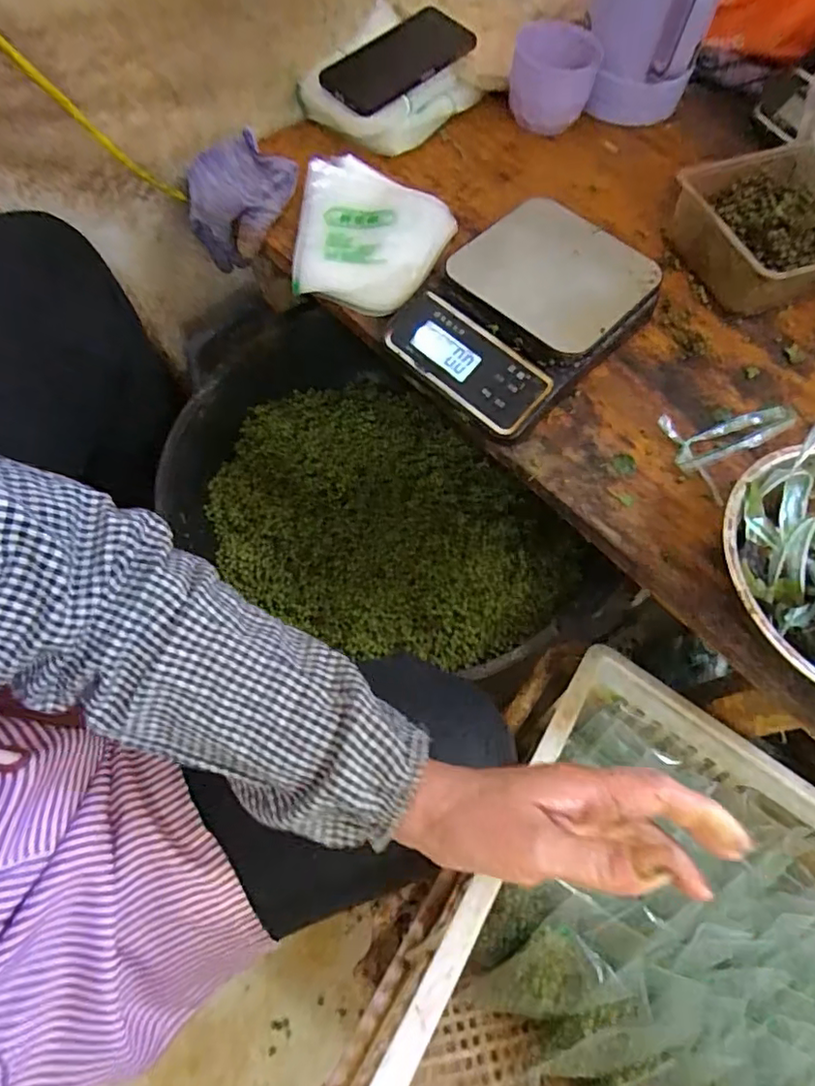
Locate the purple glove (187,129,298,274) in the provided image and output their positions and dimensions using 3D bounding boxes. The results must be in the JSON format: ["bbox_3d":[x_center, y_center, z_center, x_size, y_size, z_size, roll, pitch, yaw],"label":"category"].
[{"bbox_3d":[-0.166,-0.342,0.605,0.100,0.097,0.092,1,66,-2],"label":"purple glove"}]

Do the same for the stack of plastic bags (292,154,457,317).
[{"bbox_3d":[-0.032,-0.290,0.539,0.134,0.039,0.159,11,66,2],"label":"stack of plastic bags"}]

